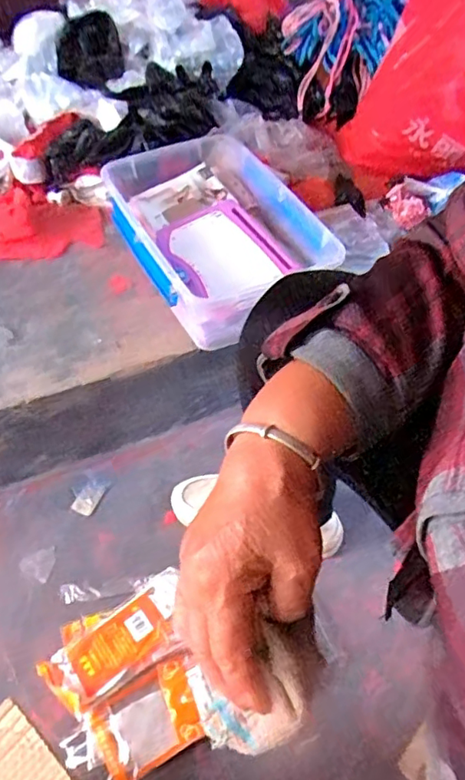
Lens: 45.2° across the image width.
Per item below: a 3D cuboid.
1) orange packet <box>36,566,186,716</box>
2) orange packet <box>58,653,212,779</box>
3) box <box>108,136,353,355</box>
[{"bbox_3d":[-0.137,0.311,0.697,0.188,0.039,0.100,-32,56,-22],"label":"orange packet"},{"bbox_3d":[-0.107,0.383,0.641,0.166,0.025,0.091,-25,54,-17],"label":"orange packet"},{"bbox_3d":[-0.026,-0.246,0.864,0.276,0.107,0.396,-19,54,-15],"label":"box"}]

